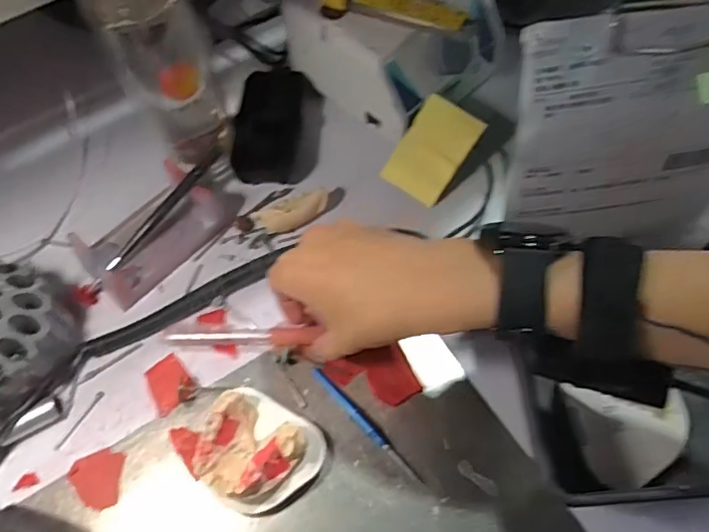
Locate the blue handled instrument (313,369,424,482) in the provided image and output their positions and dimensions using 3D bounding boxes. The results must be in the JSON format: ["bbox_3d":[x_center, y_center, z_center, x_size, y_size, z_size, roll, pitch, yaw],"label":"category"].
[{"bbox_3d":[0.006,0.101,0.373,0.007,0.004,0.095,-40,67,-16],"label":"blue handled instrument"}]

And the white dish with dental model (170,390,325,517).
[{"bbox_3d":[-0.066,0.109,0.358,0.084,0.034,0.066,37,70,20],"label":"white dish with dental model"}]

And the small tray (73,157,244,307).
[{"bbox_3d":[-0.149,-0.031,0.447,0.118,0.024,0.061,-42,67,-17],"label":"small tray"}]

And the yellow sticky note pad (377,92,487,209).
[{"bbox_3d":[0.060,-0.090,0.453,0.051,0.004,0.075,37,101,20],"label":"yellow sticky note pad"}]

